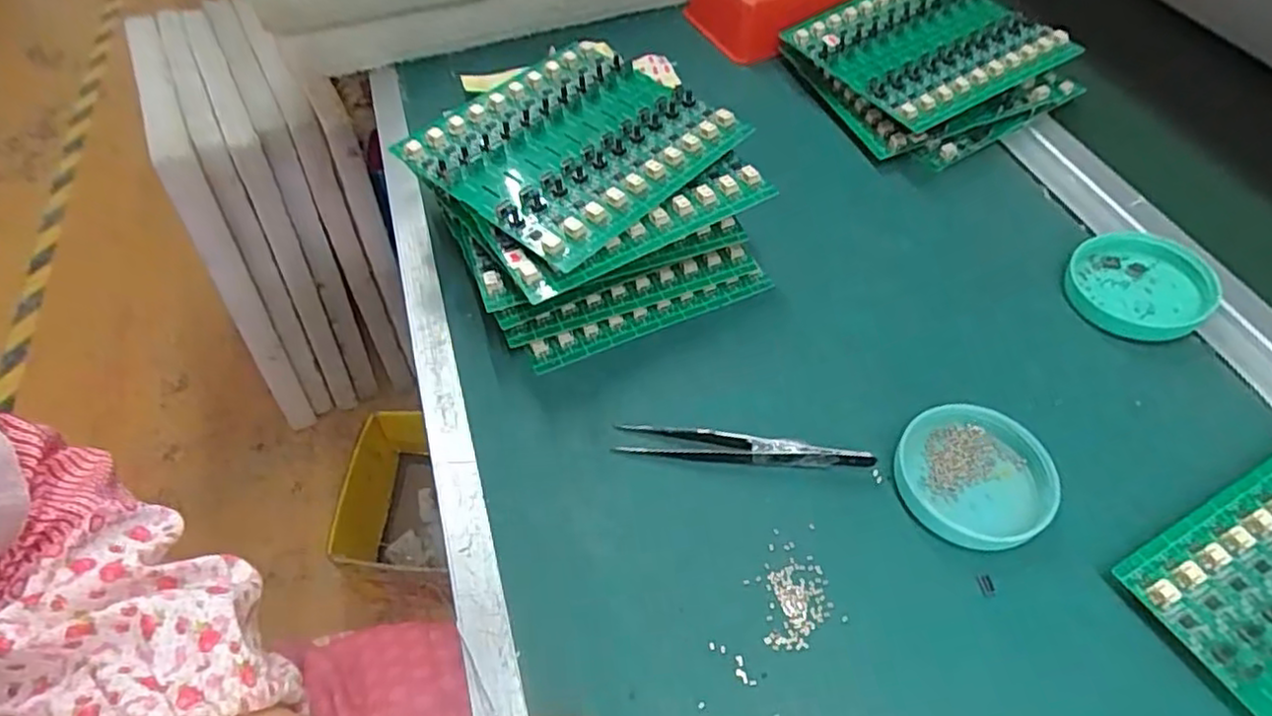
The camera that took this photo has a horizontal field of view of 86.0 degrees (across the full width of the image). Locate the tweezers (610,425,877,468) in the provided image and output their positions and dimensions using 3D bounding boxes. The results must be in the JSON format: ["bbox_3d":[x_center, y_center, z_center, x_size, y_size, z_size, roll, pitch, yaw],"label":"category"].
[{"bbox_3d":[0.049,0.040,0.314,0.114,0.014,0.014,5,53,6],"label":"tweezers"}]

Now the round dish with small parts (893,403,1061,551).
[{"bbox_3d":[0.150,0.052,0.303,0.064,0.018,0.061,-1,53,2],"label":"round dish with small parts"}]

